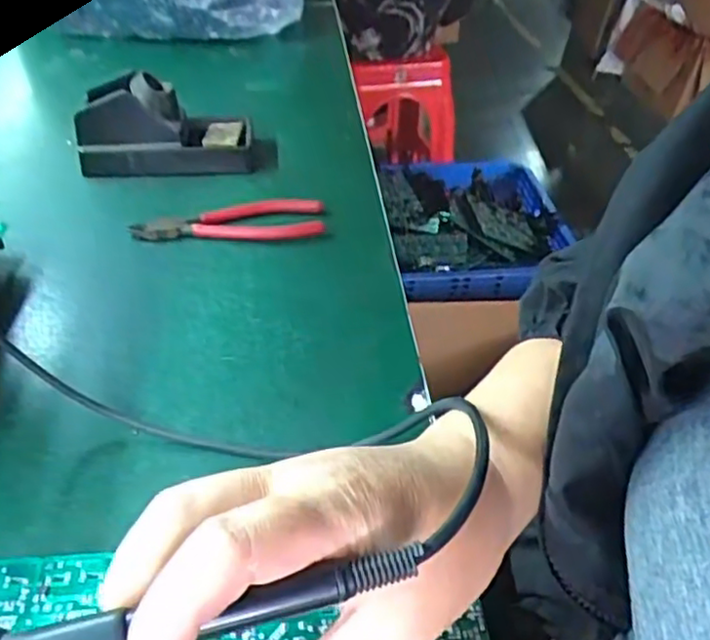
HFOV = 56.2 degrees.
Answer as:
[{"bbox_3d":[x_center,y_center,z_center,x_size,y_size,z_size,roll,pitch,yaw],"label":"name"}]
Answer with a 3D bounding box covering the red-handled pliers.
[{"bbox_3d":[-0.098,-0.076,0.525,0.147,0.012,0.044,-8,44,-12],"label":"red-handled pliers"}]

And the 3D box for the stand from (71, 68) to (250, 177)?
[{"bbox_3d":[-0.164,-0.166,0.568,0.142,0.078,0.043,-9,44,-12],"label":"stand"}]

